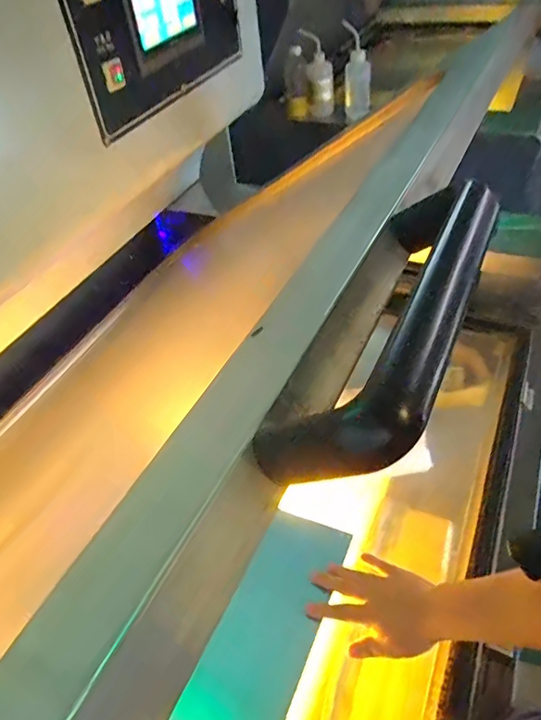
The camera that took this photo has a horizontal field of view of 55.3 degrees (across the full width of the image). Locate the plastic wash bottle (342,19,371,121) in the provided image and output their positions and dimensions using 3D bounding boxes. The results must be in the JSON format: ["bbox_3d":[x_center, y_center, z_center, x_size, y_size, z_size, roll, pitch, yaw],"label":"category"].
[{"bbox_3d":[0.232,-0.762,1.396,0.076,0.240,0.058,5,46,13],"label":"plastic wash bottle"}]

